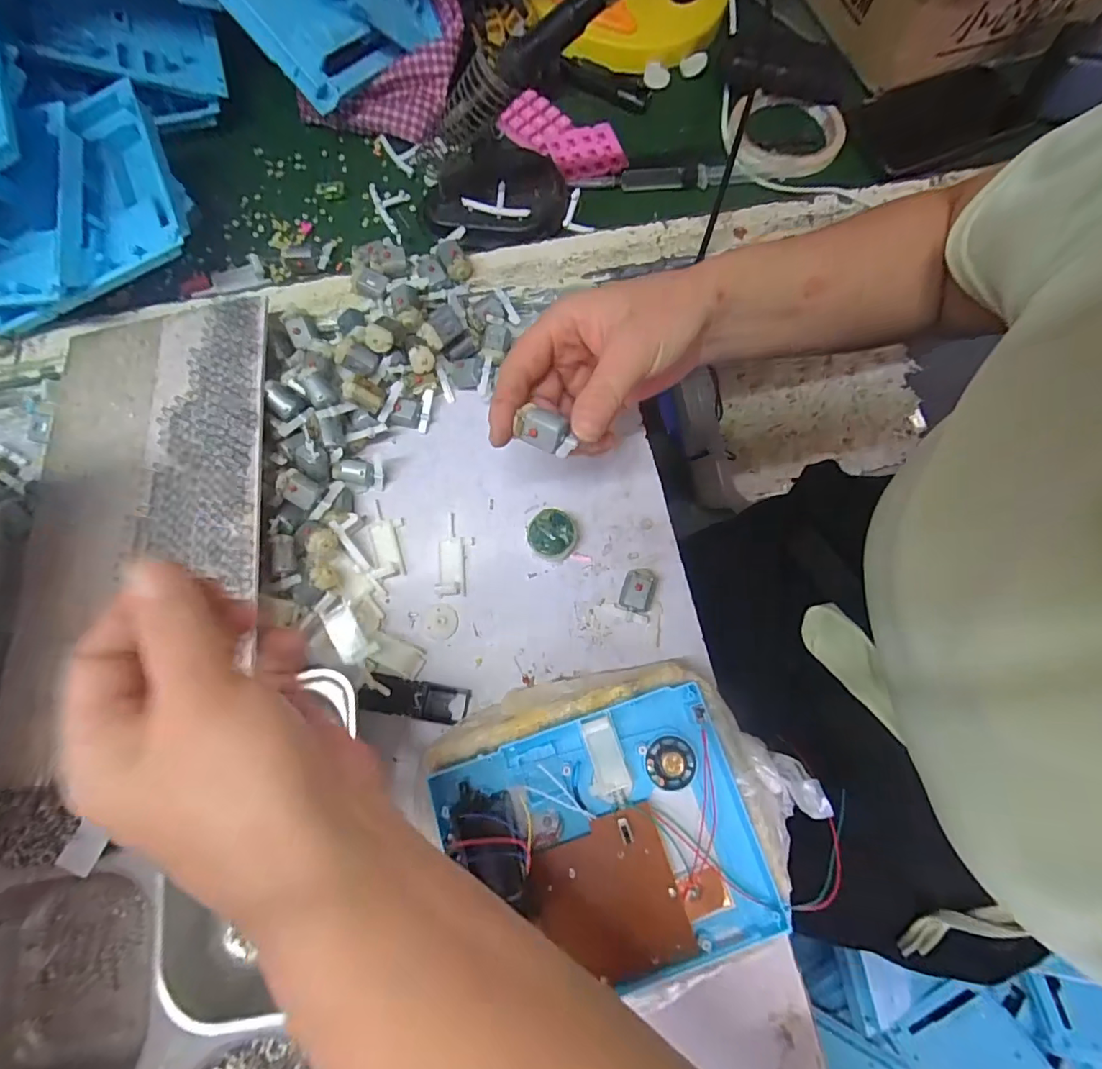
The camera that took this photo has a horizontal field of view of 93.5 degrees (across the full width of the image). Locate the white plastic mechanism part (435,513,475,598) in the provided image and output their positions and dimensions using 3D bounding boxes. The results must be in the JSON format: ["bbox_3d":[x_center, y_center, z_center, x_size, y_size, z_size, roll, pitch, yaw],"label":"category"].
[{"bbox_3d":[-0.067,0.014,0.358,0.023,0.007,0.057,2,75,-1],"label":"white plastic mechanism part"}]

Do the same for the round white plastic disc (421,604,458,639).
[{"bbox_3d":[-0.074,0.057,0.346,0.023,0.008,0.022,0,75,-1],"label":"round white plastic disc"}]

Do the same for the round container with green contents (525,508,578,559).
[{"bbox_3d":[0.001,-0.001,0.358,0.035,0.018,0.034,0,75,-1],"label":"round container with green contents"}]

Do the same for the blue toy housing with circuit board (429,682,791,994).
[{"bbox_3d":[0.029,0.168,0.278,0.163,0.025,0.133,-18,76,-6],"label":"blue toy housing with circuit board"}]

